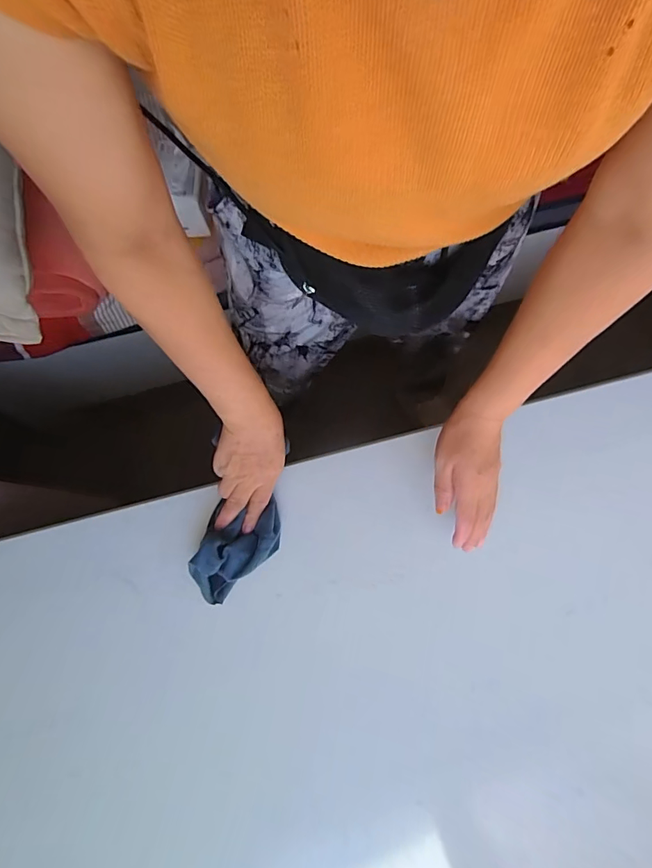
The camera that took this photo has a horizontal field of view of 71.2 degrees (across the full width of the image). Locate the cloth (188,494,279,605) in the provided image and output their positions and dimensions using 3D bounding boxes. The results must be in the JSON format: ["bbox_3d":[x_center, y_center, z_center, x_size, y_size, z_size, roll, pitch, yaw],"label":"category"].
[{"bbox_3d":[-0.102,0.130,0.513,0.083,0.033,0.118,14,72,6],"label":"cloth"}]

